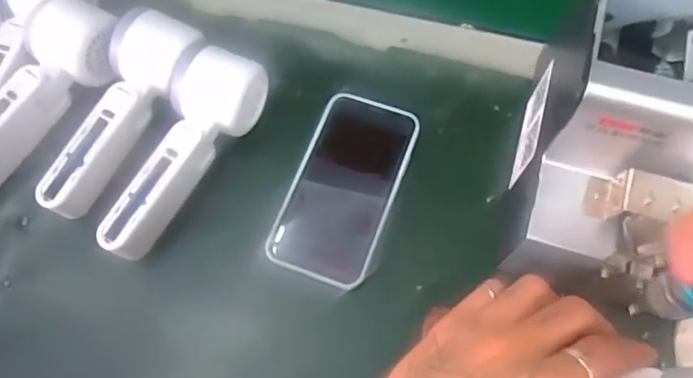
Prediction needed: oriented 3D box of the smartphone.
[{"bbox_3d":[0.000,-0.004,0.396,0.074,0.008,0.139,20,69,8],"label":"smartphone"}]

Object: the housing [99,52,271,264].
[{"bbox_3d":[-0.117,-0.027,0.393,0.056,0.046,0.170,27,70,11],"label":"housing"}]

